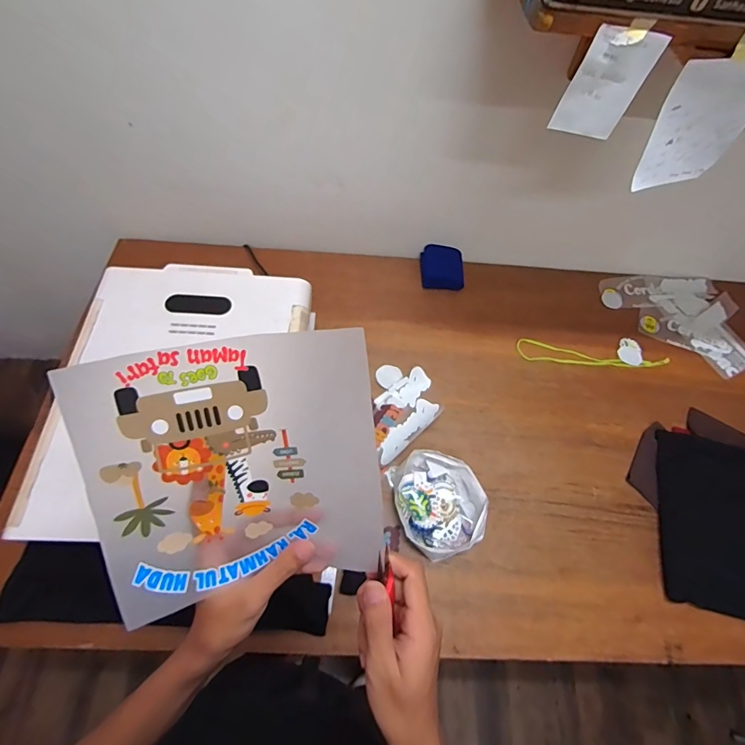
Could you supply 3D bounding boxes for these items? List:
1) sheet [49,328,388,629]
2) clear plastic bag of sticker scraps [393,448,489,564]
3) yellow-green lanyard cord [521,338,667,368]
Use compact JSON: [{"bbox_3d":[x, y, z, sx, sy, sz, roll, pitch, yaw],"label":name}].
[{"bbox_3d":[-0.096,0.077,0.312,0.207,0.019,0.196,-9,105,-12],"label":"sheet"},{"bbox_3d":[0.129,0.251,0.807,0.165,0.043,0.191,-20,65,-14],"label":"clear plastic bag of sticker scraps"},{"bbox_3d":[0.543,-0.040,1.008,0.376,0.010,0.055,6,62,-1],"label":"yellow-green lanyard cord"}]

